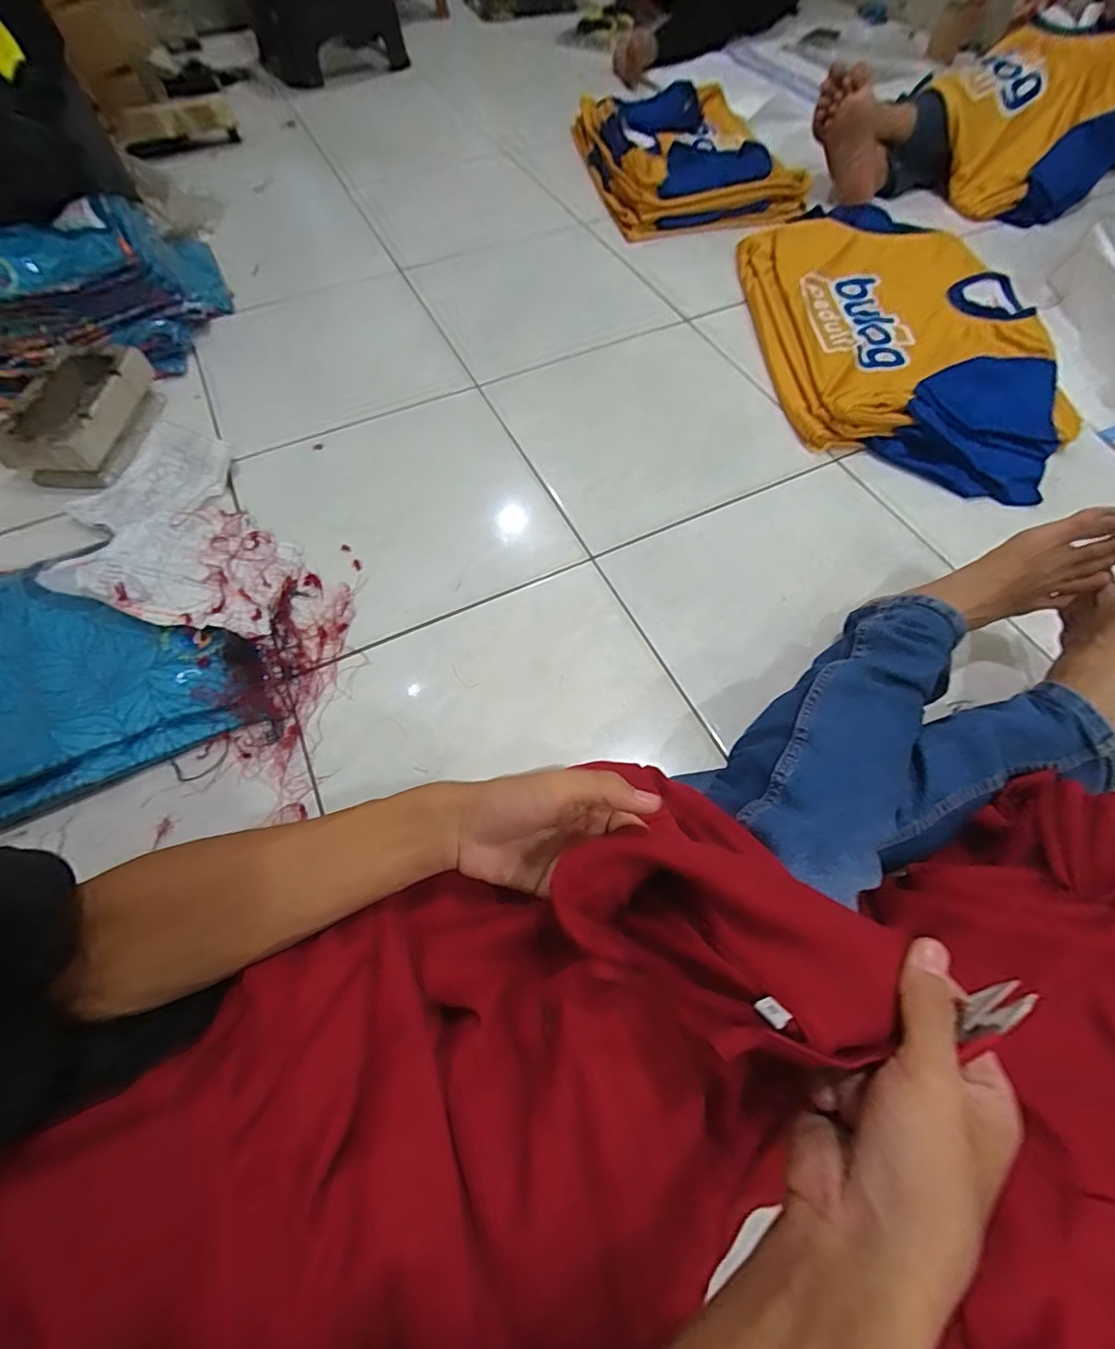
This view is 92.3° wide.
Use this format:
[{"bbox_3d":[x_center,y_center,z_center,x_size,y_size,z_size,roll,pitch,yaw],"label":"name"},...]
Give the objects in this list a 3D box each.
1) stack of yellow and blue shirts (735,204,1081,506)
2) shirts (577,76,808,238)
[{"bbox_3d":[0.503,-0.503,0.799,0.358,0.078,0.592,-5,64,1],"label":"stack of yellow and blue shirts"},{"bbox_3d":[0.247,-0.992,1.025,0.346,0.076,0.383,-13,65,-3],"label":"shirts"}]

